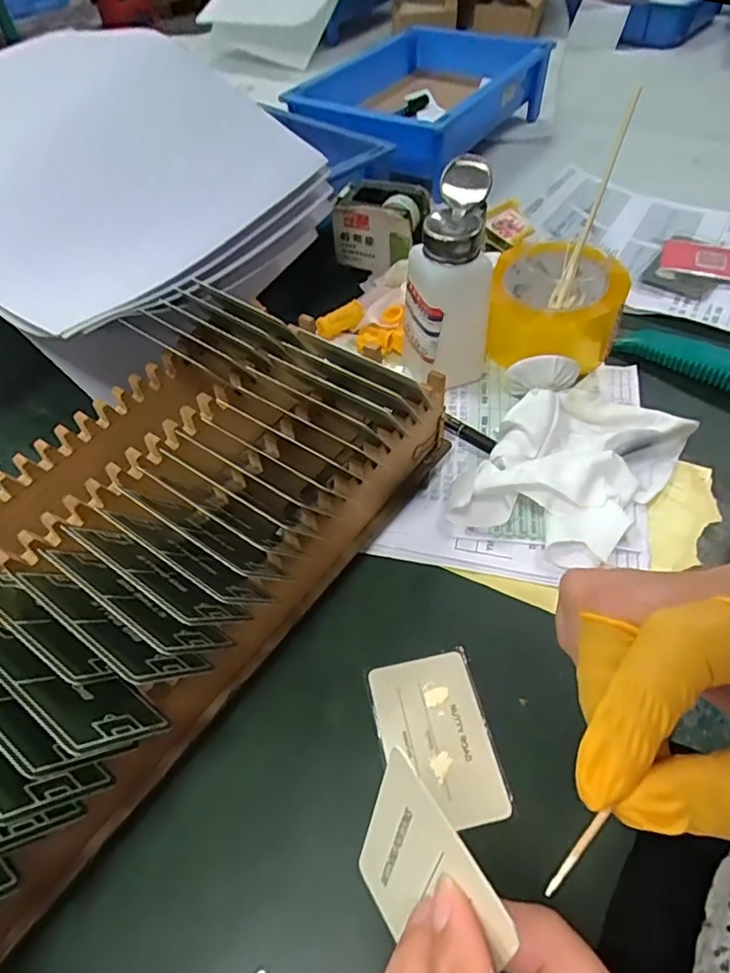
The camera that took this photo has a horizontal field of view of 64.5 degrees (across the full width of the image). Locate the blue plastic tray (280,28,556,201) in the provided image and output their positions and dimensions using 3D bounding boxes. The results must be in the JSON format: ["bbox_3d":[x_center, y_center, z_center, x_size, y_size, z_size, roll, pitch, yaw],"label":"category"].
[{"bbox_3d":[0.065,-0.447,0.659,0.207,0.090,0.296,33,59,25],"label":"blue plastic tray"}]

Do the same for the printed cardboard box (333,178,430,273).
[{"bbox_3d":[0.015,-0.240,0.529,0.074,0.062,0.055,16,54,14],"label":"printed cardboard box"}]

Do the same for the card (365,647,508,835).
[{"bbox_3d":[0.037,0.130,0.300,0.053,0.004,0.083,-11,52,-7],"label":"card"}]

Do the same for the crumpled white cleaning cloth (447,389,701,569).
[{"bbox_3d":[0.140,-0.015,0.391,0.104,0.032,0.148,32,59,24],"label":"crumpled white cleaning cloth"}]

